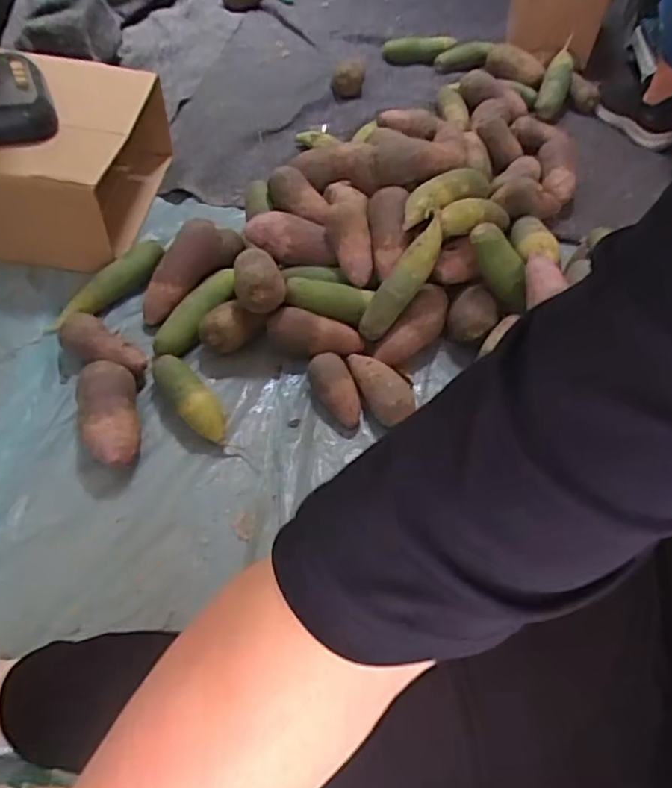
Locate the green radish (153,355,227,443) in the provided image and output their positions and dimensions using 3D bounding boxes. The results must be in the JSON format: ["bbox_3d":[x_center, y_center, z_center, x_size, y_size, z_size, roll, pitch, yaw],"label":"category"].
[{"bbox_3d":[-0.199,0.005,0.810,0.058,0.063,0.144,-25,58,-22],"label":"green radish"}]

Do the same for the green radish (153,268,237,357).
[{"bbox_3d":[-0.207,-0.123,0.891,0.052,0.044,0.172,26,55,15],"label":"green radish"}]

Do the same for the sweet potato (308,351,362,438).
[{"bbox_3d":[-0.003,0.001,0.837,0.062,0.045,0.118,-10,54,-12],"label":"sweet potato"}]

